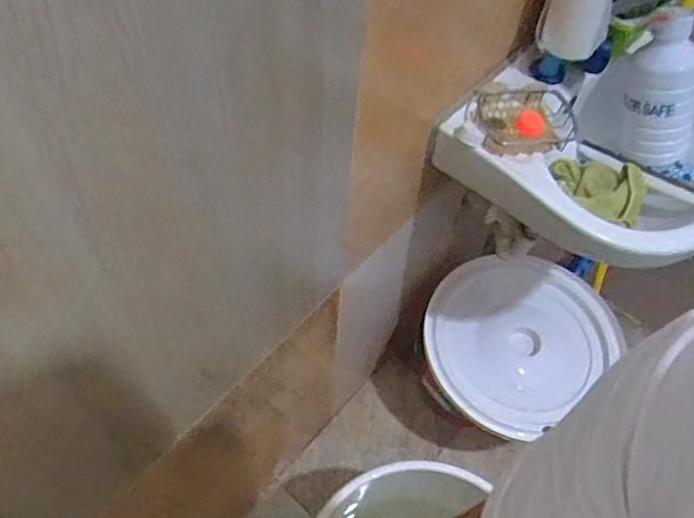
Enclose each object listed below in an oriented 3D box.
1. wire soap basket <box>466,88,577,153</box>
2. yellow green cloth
[{"bbox_3d":[0.246,-0.184,0.805,0.171,0.037,0.100,-7,57,-8],"label":"wire soap basket"},{"bbox_3d":[0.348,-0.107,0.836,0.129,0.044,0.099,14,56,6],"label":"yellow green cloth"}]

